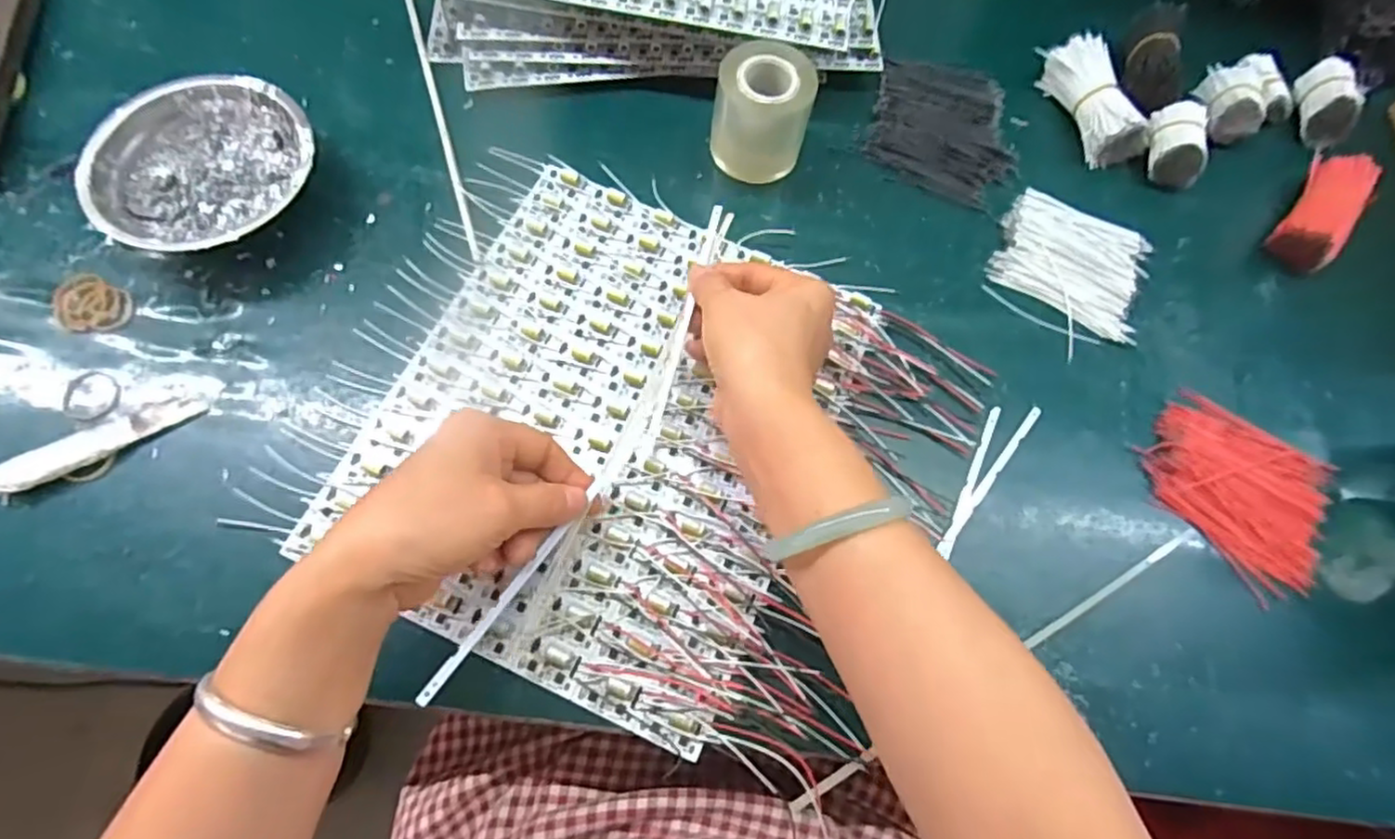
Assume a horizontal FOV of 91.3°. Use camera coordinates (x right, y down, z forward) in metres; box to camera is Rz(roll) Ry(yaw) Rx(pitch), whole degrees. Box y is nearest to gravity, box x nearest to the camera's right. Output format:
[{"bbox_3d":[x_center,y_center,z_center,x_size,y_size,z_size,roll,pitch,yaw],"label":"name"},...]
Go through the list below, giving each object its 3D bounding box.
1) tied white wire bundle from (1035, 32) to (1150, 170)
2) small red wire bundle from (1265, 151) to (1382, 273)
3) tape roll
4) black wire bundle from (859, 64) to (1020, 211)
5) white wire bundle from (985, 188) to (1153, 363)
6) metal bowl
[{"bbox_3d":[0.287,-0.234,0.494,0.044,0.035,0.099,-12,71,-8],"label":"tied white wire bundle"},{"bbox_3d":[0.430,-0.145,0.466,0.036,0.021,0.092,36,72,10],"label":"small red wire bundle"},{"bbox_3d":[0.043,-0.203,0.453,0.061,0.066,0.052,8,69,0],"label":"tape roll"},{"bbox_3d":[0.180,-0.215,0.496,0.101,0.005,0.123,15,70,2],"label":"black wire bundle"},{"bbox_3d":[0.250,-0.103,0.456,0.096,0.009,0.104,23,70,5],"label":"white wire bundle"},{"bbox_3d":[-0.301,-0.152,0.425,0.120,0.039,0.124,1,70,-3],"label":"metal bowl"}]

